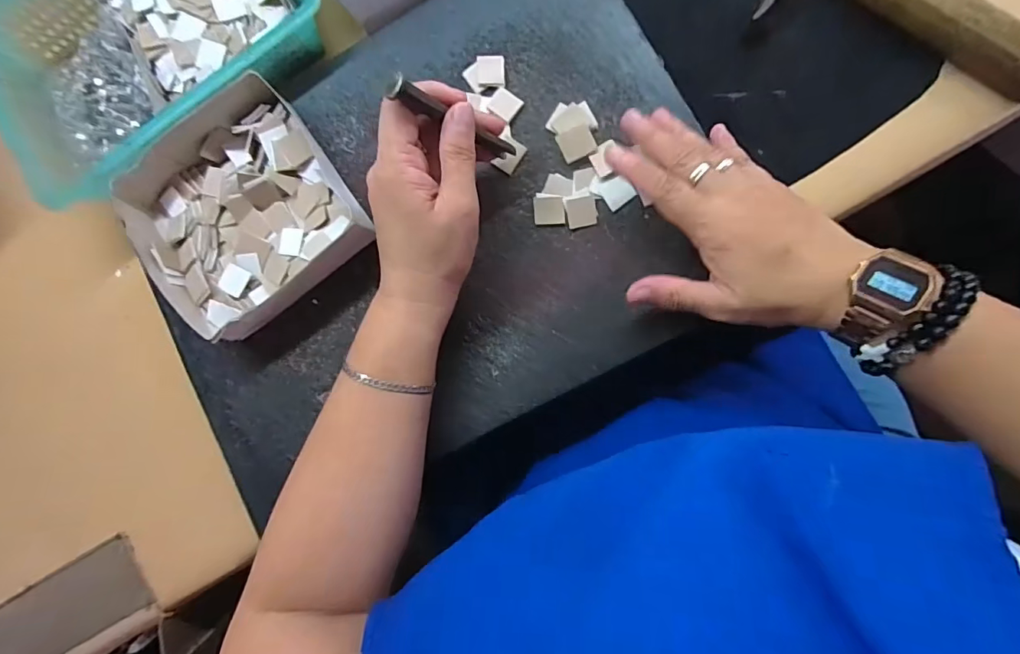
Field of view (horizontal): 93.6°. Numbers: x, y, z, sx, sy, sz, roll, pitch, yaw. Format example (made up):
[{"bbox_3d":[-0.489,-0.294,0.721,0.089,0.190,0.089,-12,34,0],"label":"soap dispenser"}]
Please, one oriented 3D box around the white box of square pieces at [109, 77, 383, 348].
[{"bbox_3d":[-0.184,-0.078,0.336,0.143,0.036,0.140,-36,84,5],"label":"white box of square pieces"}]

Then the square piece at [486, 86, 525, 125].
[{"bbox_3d":[-0.003,-0.156,0.334,0.021,0.006,0.018,37,93,8],"label":"square piece"}]

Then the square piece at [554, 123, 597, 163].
[{"bbox_3d":[0.046,-0.124,0.326,0.023,0.007,0.021,-21,85,6],"label":"square piece"}]

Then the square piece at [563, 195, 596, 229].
[{"bbox_3d":[0.048,-0.079,0.325,0.020,0.004,0.021,-12,86,7],"label":"square piece"}]

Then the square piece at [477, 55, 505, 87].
[{"bbox_3d":[-0.013,-0.180,0.338,0.019,0.004,0.021,-3,87,8],"label":"square piece"}]

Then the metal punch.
[{"bbox_3d":[-0.030,-0.119,0.277,0.012,0.096,0.009,8,91,42],"label":"metal punch"}]

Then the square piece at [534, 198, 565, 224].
[{"bbox_3d":[0.027,-0.080,0.328,0.021,0.004,0.018,-1,88,8],"label":"square piece"}]

